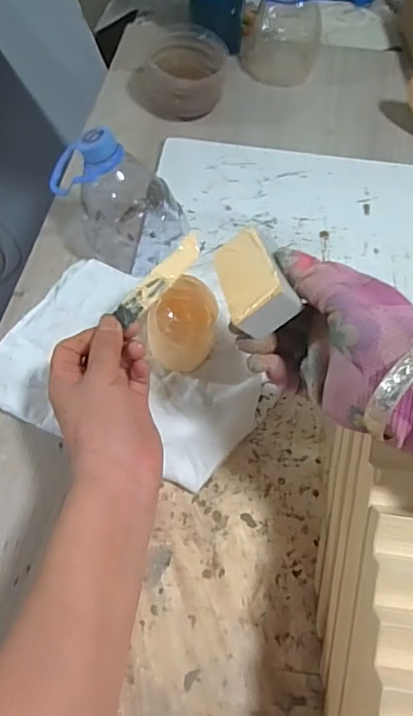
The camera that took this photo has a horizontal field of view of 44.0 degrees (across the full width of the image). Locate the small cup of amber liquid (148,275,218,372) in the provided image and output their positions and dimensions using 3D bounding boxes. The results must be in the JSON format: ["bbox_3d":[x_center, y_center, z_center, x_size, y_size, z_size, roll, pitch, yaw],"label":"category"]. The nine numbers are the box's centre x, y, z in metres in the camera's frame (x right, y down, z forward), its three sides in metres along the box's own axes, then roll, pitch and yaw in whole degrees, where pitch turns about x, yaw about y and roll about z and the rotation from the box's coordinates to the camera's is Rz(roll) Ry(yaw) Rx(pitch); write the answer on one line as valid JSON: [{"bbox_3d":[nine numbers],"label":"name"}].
[{"bbox_3d":[-0.020,-0.029,0.431,0.054,0.053,0.056,5,58,0],"label":"small cup of amber liquid"}]

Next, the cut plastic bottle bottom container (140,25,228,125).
[{"bbox_3d":[-0.026,-0.361,0.639,0.100,0.067,0.104,8,58,1],"label":"cut plastic bottle bottom container"}]

